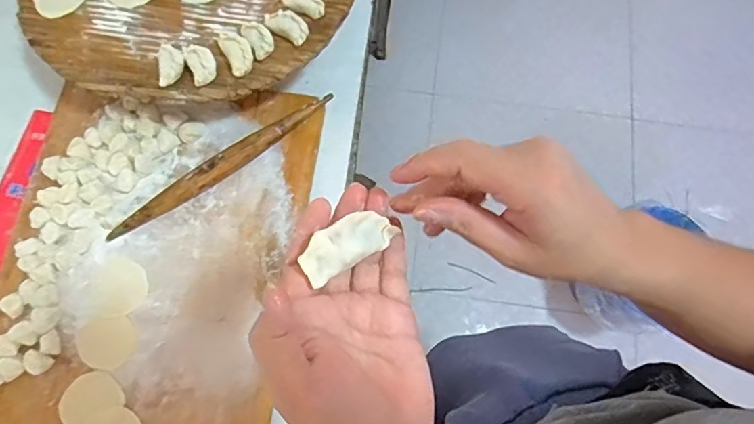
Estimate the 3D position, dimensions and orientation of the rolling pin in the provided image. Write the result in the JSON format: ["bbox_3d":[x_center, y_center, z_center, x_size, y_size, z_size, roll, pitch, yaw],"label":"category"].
[{"bbox_3d":[-0.196,-0.062,0.662,0.325,0.030,0.029,-37,76,-11],"label":"rolling pin"}]

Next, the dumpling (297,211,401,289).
[{"bbox_3d":[-0.018,0.018,0.278,0.051,0.016,0.020,-33,76,-8],"label":"dumpling"}]

